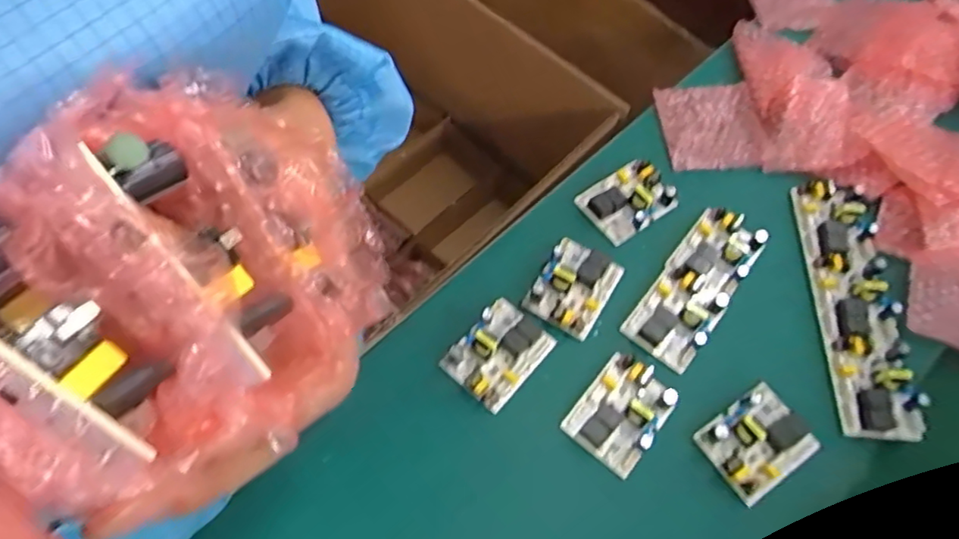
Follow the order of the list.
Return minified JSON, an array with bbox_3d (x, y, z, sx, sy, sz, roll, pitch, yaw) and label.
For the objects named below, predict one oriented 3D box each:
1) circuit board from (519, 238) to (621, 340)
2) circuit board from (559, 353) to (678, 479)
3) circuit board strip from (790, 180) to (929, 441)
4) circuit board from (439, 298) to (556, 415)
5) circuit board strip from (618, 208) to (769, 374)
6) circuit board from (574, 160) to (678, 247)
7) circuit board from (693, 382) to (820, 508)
[{"bbox_3d":[0.085,0.011,0.529,0.062,0.028,0.083,32,64,11],"label":"circuit board"},{"bbox_3d":[0.115,0.111,0.477,0.062,0.025,0.082,38,65,14],"label":"circuit board"},{"bbox_3d":[0.333,0.022,0.527,0.064,0.017,0.241,7,62,-2],"label":"circuit board strip"},{"bbox_3d":[0.016,0.066,0.495,0.061,0.028,0.083,40,66,15],"label":"circuit board"},{"bbox_3d":[0.196,0.008,0.537,0.062,0.022,0.163,36,65,13],"label":"circuit board strip"},{"bbox_3d":[0.143,-0.070,0.575,0.083,0.018,0.063,-31,69,-20],"label":"circuit board"},{"bbox_3d":[0.222,0.132,0.468,0.081,0.020,0.062,-30,69,-19],"label":"circuit board"}]

